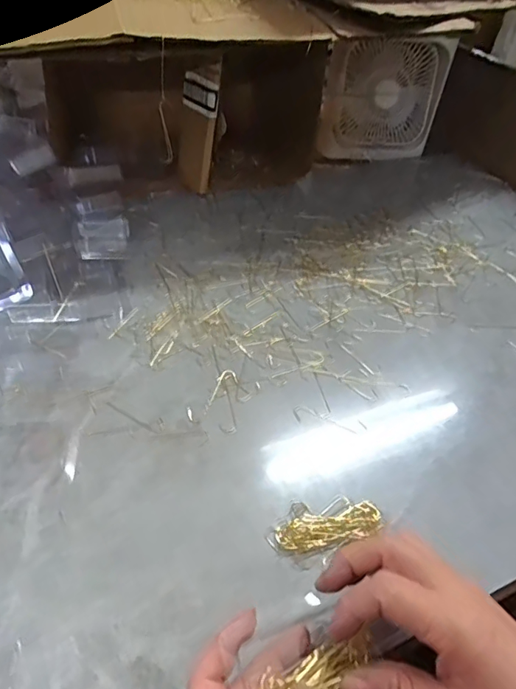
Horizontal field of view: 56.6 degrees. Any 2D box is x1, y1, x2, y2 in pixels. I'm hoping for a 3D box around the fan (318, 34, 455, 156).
[{"bbox_3d":[0.217,-0.415,0.828,0.208,0.178,0.043,-3,38,-6],"label":"fan"}]

